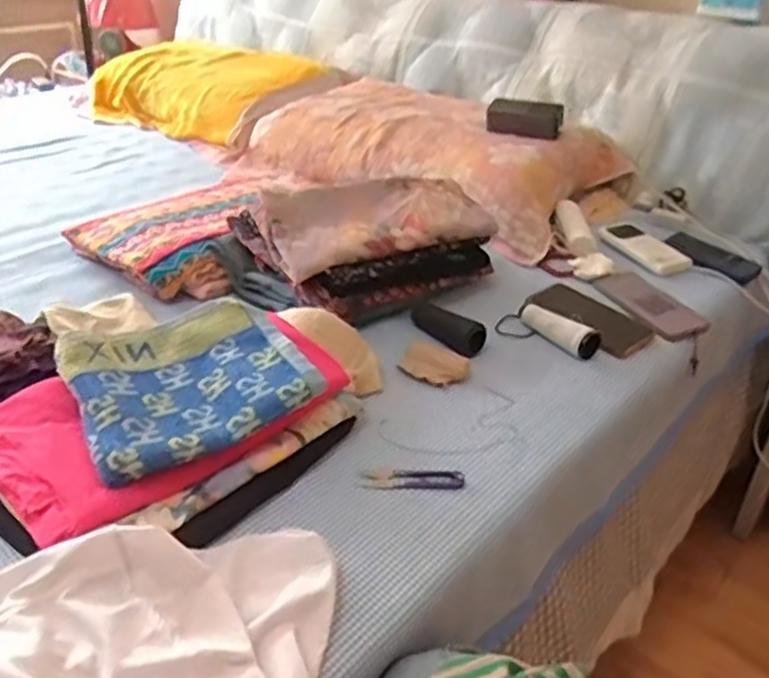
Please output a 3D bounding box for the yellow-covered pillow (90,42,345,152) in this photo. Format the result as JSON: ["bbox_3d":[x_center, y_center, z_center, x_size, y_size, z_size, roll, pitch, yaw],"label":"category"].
[{"bbox_3d":[-0.420,-0.587,1.660,0.582,0.182,0.334,22,36,29],"label":"yellow-covered pillow"}]

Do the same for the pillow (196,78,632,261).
[{"bbox_3d":[0.048,-0.359,1.334,0.706,0.141,0.392,24,37,31],"label":"pillow"}]

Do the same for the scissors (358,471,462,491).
[{"bbox_3d":[0.028,0.137,0.681,0.100,0.006,0.025,-1,31,-4],"label":"scissors"}]

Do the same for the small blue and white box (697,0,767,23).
[{"bbox_3d":[0.643,-0.626,1.294,0.040,0.060,0.118,-30,47,-31],"label":"small blue and white box"}]

